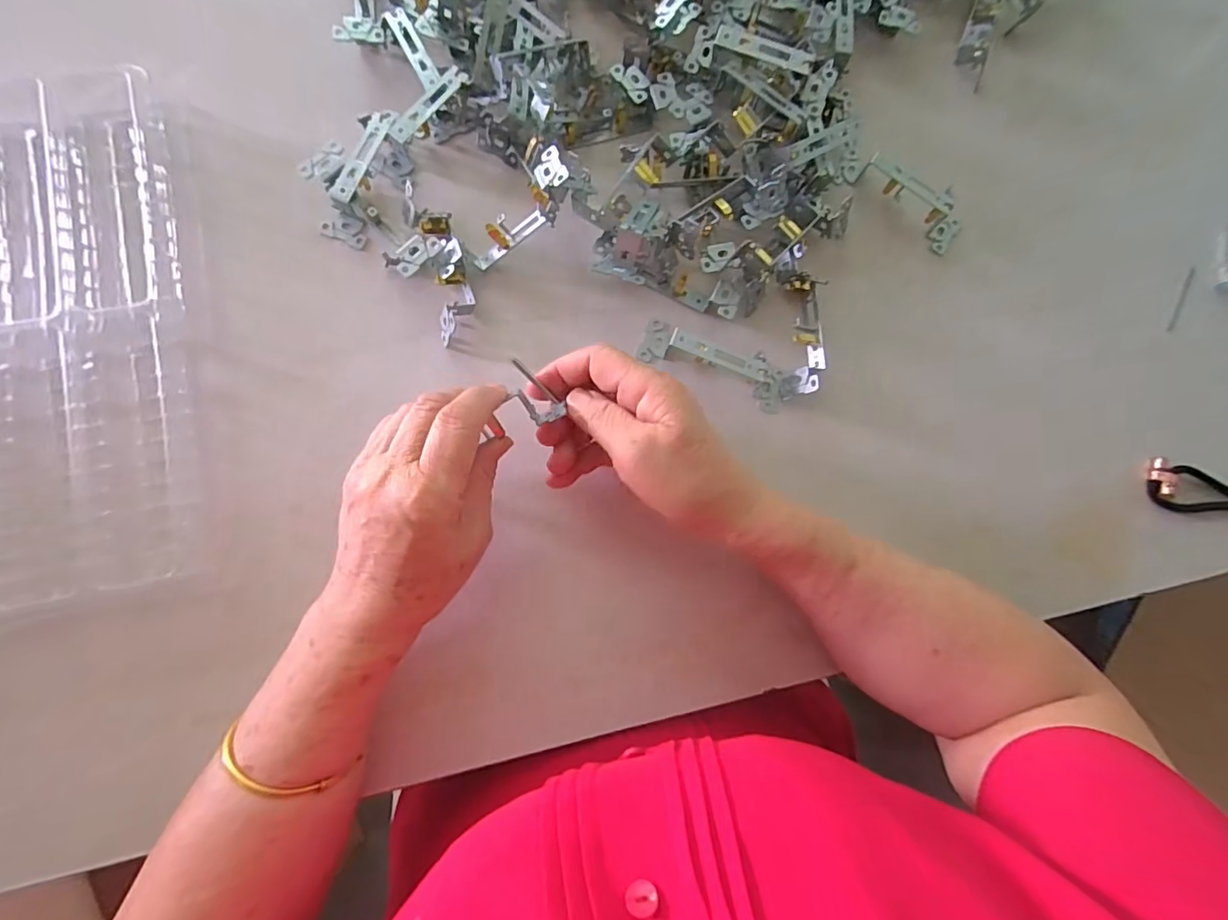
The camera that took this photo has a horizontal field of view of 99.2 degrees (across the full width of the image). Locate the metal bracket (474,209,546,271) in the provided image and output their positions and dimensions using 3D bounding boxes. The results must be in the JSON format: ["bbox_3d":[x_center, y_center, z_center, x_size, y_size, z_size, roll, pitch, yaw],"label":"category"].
[{"bbox_3d":[-0.073,-0.152,0.352,0.056,0.019,0.014,-32,85,10],"label":"metal bracket"}]

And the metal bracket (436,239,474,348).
[{"bbox_3d":[-0.107,-0.113,0.355,0.022,0.021,0.066,-1,82,-4],"label":"metal bracket"}]

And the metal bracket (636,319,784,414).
[{"bbox_3d":[0.071,-0.068,0.360,0.106,0.023,0.030,23,81,0],"label":"metal bracket"}]

